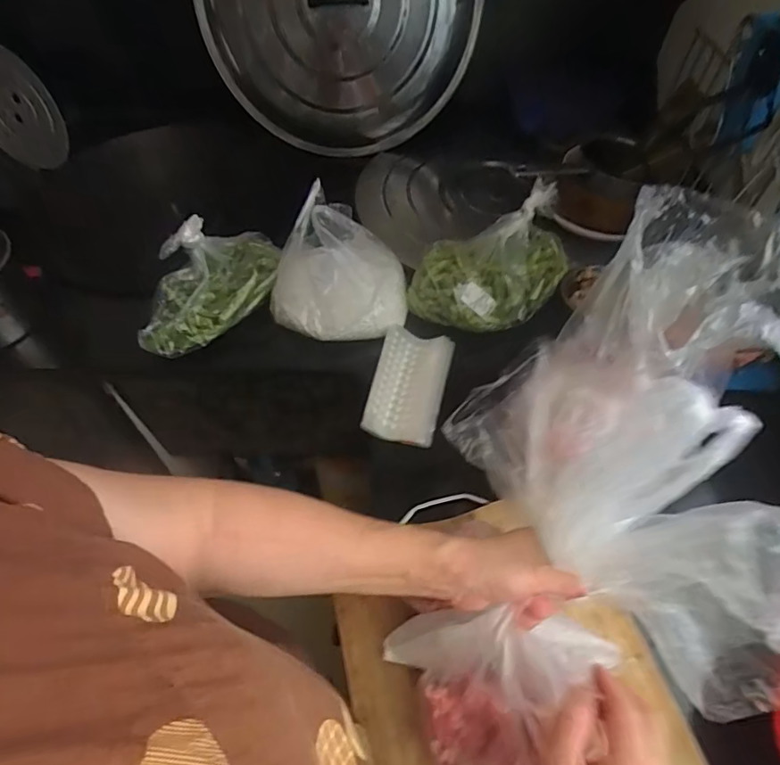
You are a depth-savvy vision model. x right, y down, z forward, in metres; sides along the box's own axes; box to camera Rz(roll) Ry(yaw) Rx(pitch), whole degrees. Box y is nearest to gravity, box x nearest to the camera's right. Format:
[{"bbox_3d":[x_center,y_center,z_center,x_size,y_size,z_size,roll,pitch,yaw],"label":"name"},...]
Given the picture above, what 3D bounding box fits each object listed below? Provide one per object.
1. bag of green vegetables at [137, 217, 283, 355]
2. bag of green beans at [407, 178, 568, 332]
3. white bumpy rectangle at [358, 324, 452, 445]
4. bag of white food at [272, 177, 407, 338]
[{"bbox_3d":[-0.263,-0.150,0.711,0.230,0.147,0.101,-30,59,-21],"label":"bag of green vegetables"},{"bbox_3d":[0.154,-0.184,0.722,0.222,0.177,0.145,-35,61,-23],"label":"bag of green beans"},{"bbox_3d":[0.028,-0.001,0.683,0.094,0.044,0.180,12,54,8],"label":"white bumpy rectangle"},{"bbox_3d":[-0.074,-0.170,0.698,0.193,0.172,0.136,4,53,2],"label":"bag of white food"}]

